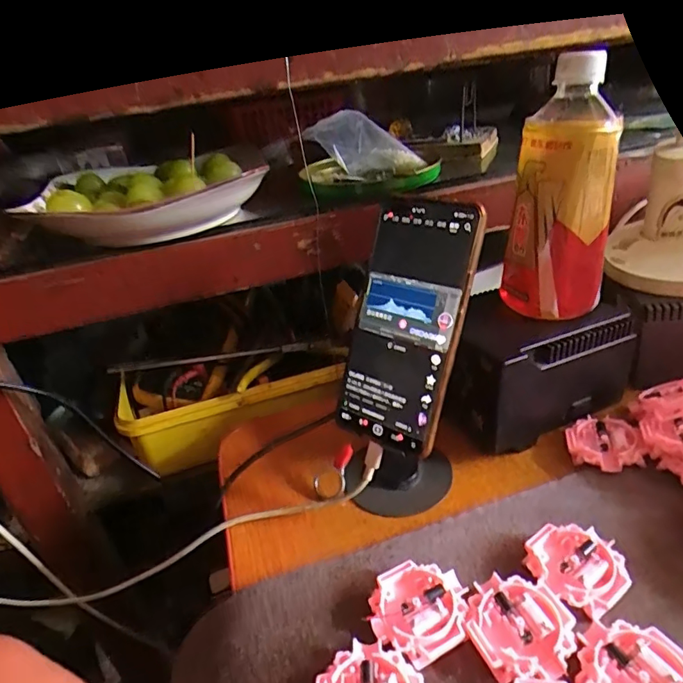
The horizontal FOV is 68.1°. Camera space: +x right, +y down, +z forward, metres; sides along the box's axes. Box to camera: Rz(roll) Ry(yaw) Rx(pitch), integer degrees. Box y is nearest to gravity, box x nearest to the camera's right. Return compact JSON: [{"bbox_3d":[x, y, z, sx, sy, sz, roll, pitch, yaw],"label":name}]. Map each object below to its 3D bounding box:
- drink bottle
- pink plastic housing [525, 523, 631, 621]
[{"bbox_3d":[0.164,-0.109,0.377,0.054,0.174,0.057,-13,30,-10],"label":"drink bottle"},{"bbox_3d":[0.137,0.132,0.297,0.050,0.016,0.051,-28,36,-31],"label":"pink plastic housing"}]

